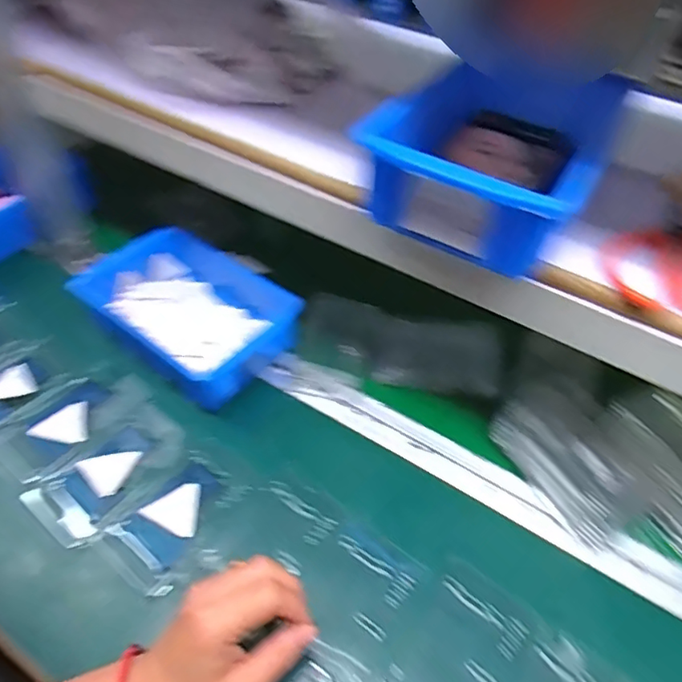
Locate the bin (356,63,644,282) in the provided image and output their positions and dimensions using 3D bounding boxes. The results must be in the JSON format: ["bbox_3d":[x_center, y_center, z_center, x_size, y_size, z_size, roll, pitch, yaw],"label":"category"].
[{"bbox_3d":[0.102,-0.119,0.385,0.129,0.061,0.158,28,52,20],"label":"bin"}]

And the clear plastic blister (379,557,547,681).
[{"bbox_3d":[0.087,0.230,0.411,0.078,0.004,0.127,32,58,23],"label":"clear plastic blister"}]

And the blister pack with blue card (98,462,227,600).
[{"bbox_3d":[-0.138,0.151,0.469,0.070,0.004,0.100,35,60,25],"label":"blister pack with blue card"}]

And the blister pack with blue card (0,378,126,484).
[{"bbox_3d":[-0.264,0.080,0.532,0.100,0.008,0.079,-36,60,-24],"label":"blister pack with blue card"}]

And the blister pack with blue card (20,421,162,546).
[{"bbox_3d":[-0.211,0.121,0.493,0.068,0.015,0.103,33,59,23],"label":"blister pack with blue card"}]

